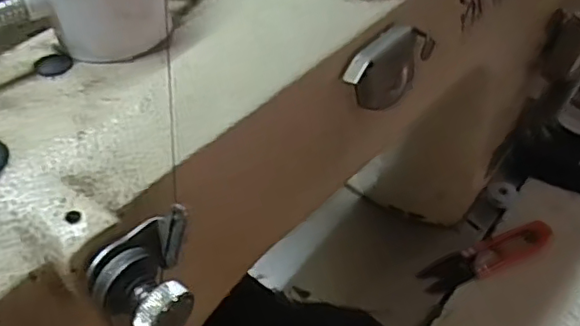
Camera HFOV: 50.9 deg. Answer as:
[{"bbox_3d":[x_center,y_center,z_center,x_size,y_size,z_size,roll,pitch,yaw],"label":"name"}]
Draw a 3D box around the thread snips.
[{"bbox_3d":[0.140,0.063,0.429,0.102,0.011,0.025,-18,48,-18],"label":"thread snips"}]

